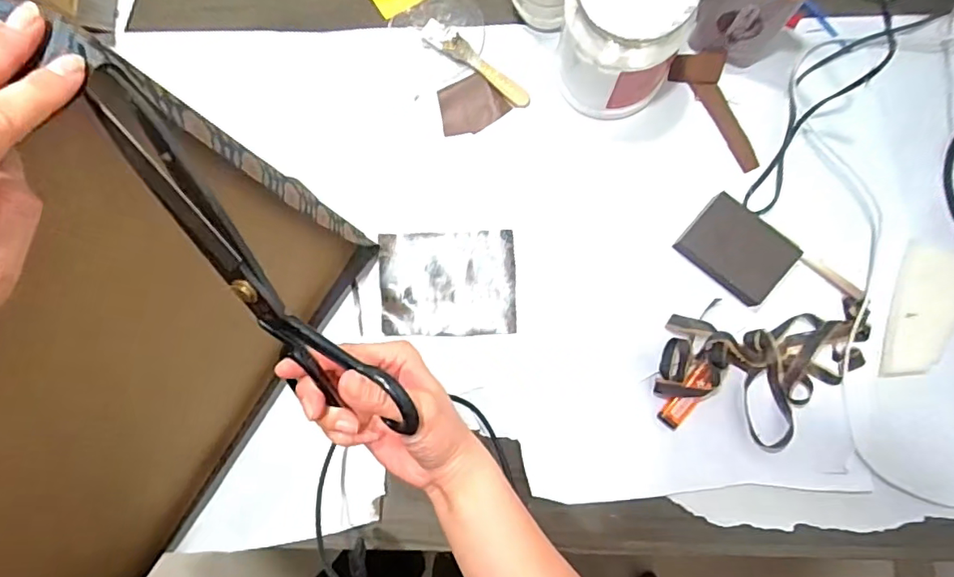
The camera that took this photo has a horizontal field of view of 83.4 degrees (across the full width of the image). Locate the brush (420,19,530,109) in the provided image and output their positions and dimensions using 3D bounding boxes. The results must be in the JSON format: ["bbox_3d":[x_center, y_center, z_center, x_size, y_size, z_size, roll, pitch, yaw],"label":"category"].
[{"bbox_3d":[0.001,-0.242,0.571,0.138,0.014,0.024,37,88,6],"label":"brush"}]

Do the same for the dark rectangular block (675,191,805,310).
[{"bbox_3d":[0.252,-0.039,0.516,0.093,0.024,0.072,41,88,6],"label":"dark rectangular block"}]

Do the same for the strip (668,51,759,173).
[{"bbox_3d":[0.258,-0.190,0.561,0.044,0.023,0.139,-33,83,0],"label":"strip"}]

